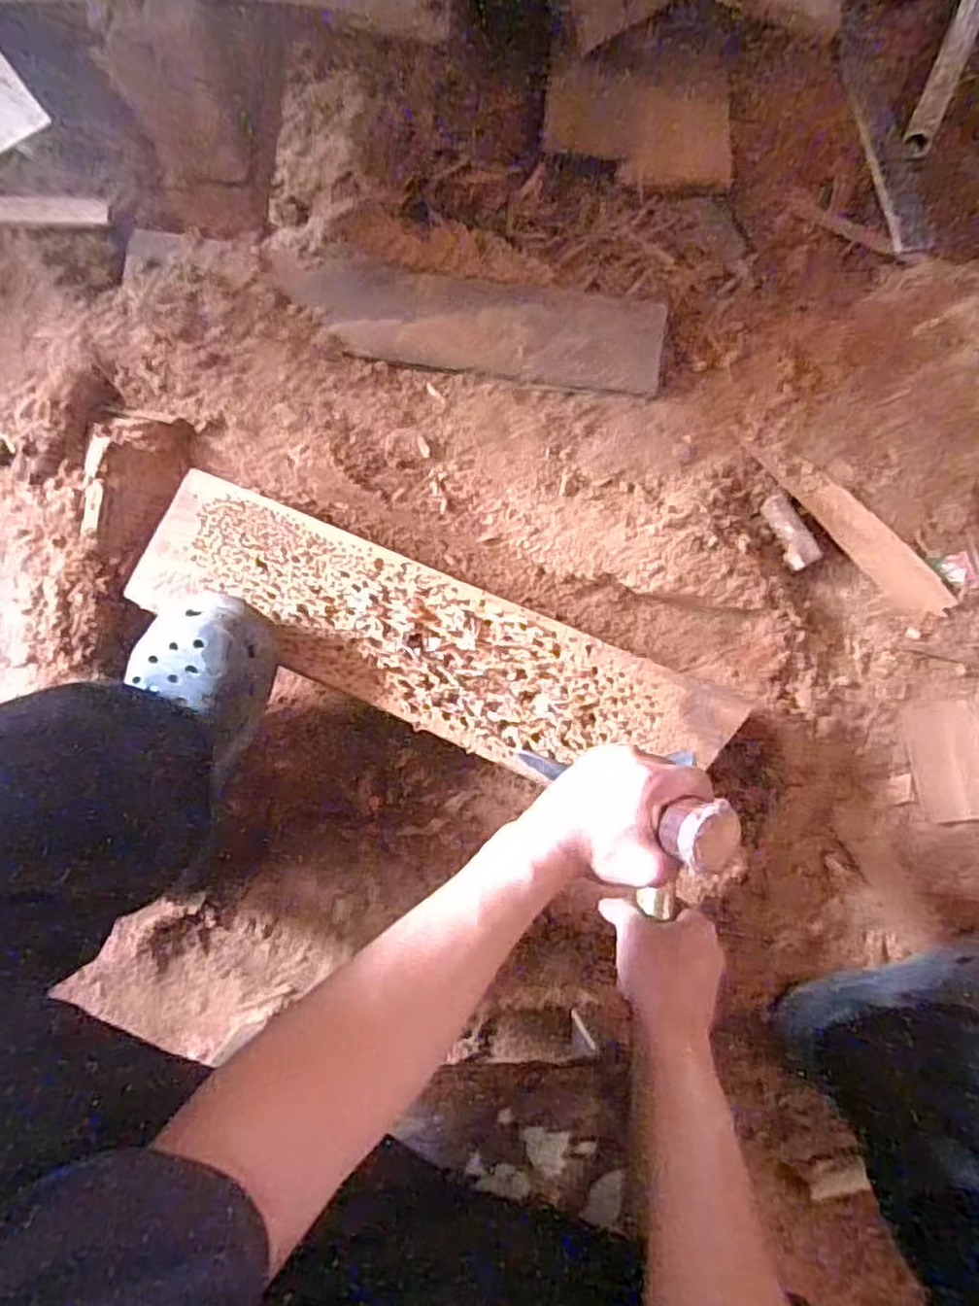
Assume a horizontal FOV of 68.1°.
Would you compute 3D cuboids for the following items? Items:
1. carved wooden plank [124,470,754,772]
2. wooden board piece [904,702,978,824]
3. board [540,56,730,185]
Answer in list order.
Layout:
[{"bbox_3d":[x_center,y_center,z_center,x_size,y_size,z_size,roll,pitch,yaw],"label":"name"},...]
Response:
[{"bbox_3d":[-0.046,-0.005,0.588,0.483,0.012,0.120,21,83,2],"label":"carved wooden plank"},{"bbox_3d":[0.417,0.097,0.649,0.072,0.006,0.107,-9,83,-5],"label":"wooden board piece"},{"bbox_3d":[0.146,-0.505,0.697,0.180,0.014,0.096,7,109,1],"label":"board"}]

